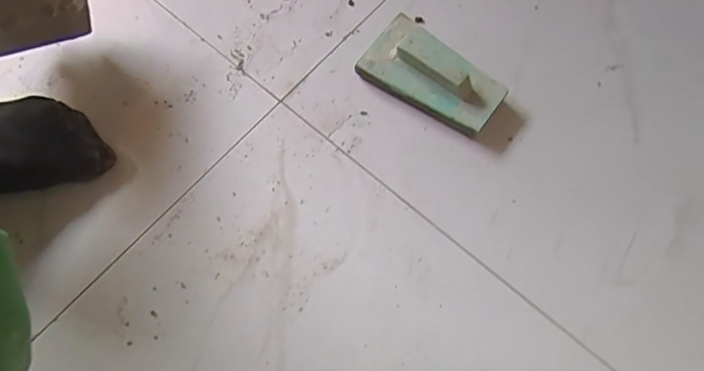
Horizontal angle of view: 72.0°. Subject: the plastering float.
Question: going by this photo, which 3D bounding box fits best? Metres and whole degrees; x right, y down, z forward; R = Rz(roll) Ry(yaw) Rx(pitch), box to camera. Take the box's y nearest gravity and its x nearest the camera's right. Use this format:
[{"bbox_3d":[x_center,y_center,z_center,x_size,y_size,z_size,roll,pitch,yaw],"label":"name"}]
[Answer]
[{"bbox_3d":[0.088,-0.120,0.513,0.145,0.044,0.082,34,73,9],"label":"plastering float"}]

